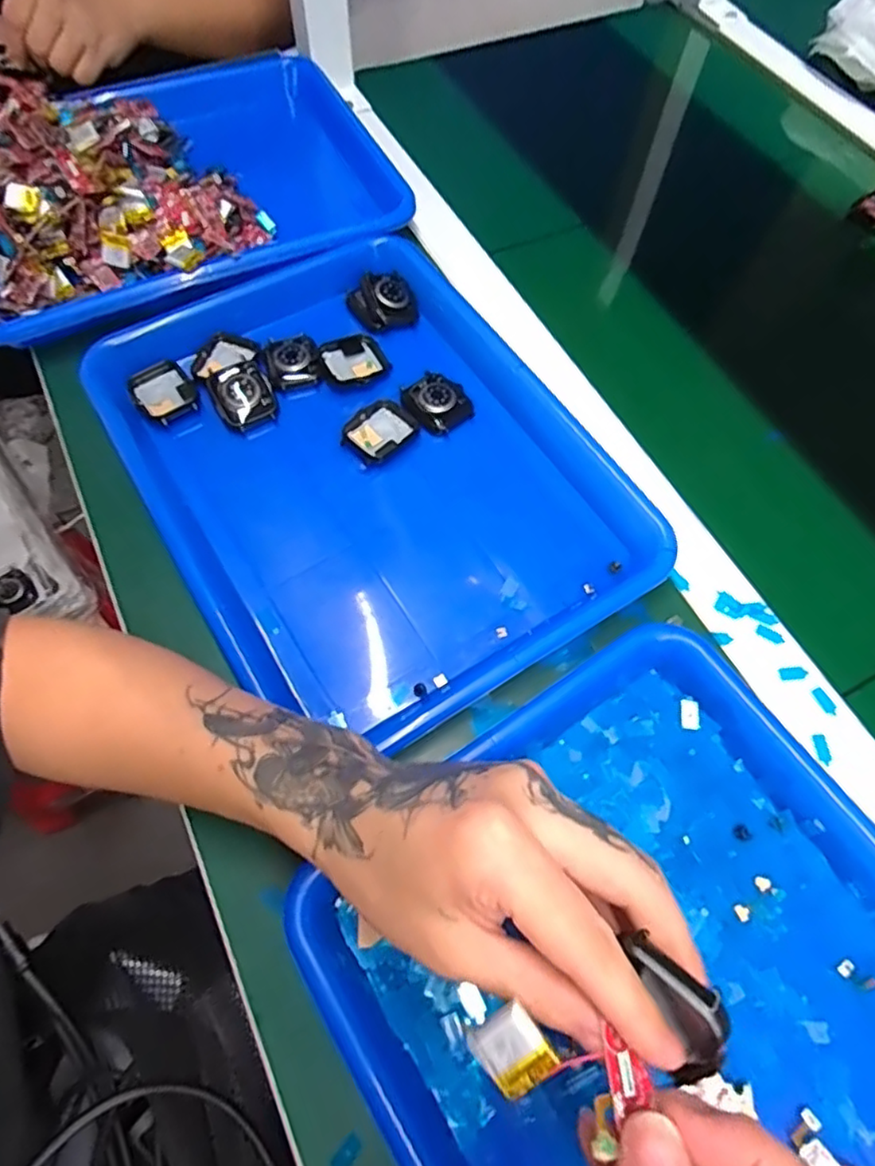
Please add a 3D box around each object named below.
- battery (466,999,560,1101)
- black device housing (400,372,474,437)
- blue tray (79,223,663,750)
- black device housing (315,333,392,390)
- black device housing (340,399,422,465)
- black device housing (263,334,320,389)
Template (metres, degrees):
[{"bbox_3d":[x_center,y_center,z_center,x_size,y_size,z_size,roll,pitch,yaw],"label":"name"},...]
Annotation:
[{"bbox_3d":[0.022,0.141,0.191,0.019,0.007,0.021,-33,70,-15],"label":"battery"},{"bbox_3d":[-0.001,-0.123,0.431,0.040,0.009,0.043,-29,69,-14],"label":"black device housing"},{"bbox_3d":[-0.042,-0.078,0.411,0.268,0.034,0.331,-30,69,-14],"label":"blue tray"},{"bbox_3d":[-0.058,-0.155,0.445,0.049,0.013,0.038,-28,69,-13],"label":"black device housing"},{"bbox_3d":[-0.037,-0.100,0.418,0.038,0.007,0.047,39,70,16],"label":"black device housing"},{"bbox_3d":[-0.102,-0.155,0.445,0.035,0.009,0.038,-14,66,-7],"label":"black device housing"}]

